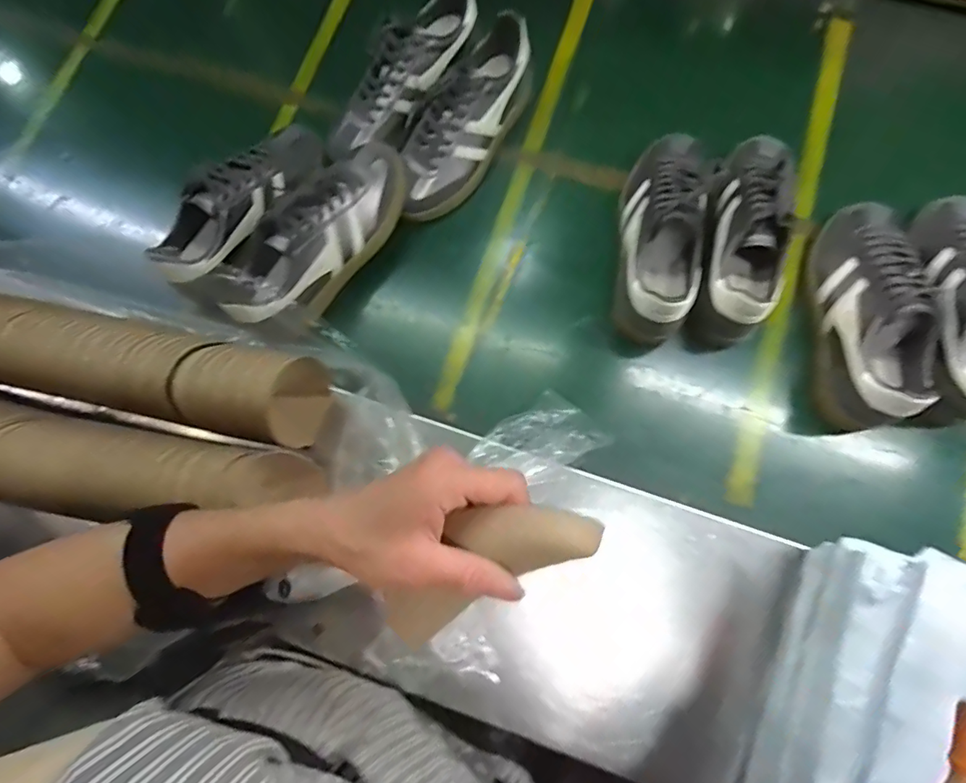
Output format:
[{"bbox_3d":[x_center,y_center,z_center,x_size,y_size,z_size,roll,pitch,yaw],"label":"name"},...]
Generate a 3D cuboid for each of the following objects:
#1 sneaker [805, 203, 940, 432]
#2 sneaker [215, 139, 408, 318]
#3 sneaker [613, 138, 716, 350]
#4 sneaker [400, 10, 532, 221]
[{"bbox_3d":[0.424,-0.097,0.538,0.082,0.095,0.264,3,77,5],"label":"sneaker"},{"bbox_3d":[-0.184,-0.182,0.560,0.081,0.091,0.264,42,83,12],"label":"sneaker"},{"bbox_3d":[0.206,-0.197,0.566,0.085,0.108,0.236,7,77,6],"label":"sneaker"},{"bbox_3d":[-0.025,-0.331,0.607,0.085,0.094,0.258,33,81,11],"label":"sneaker"}]

